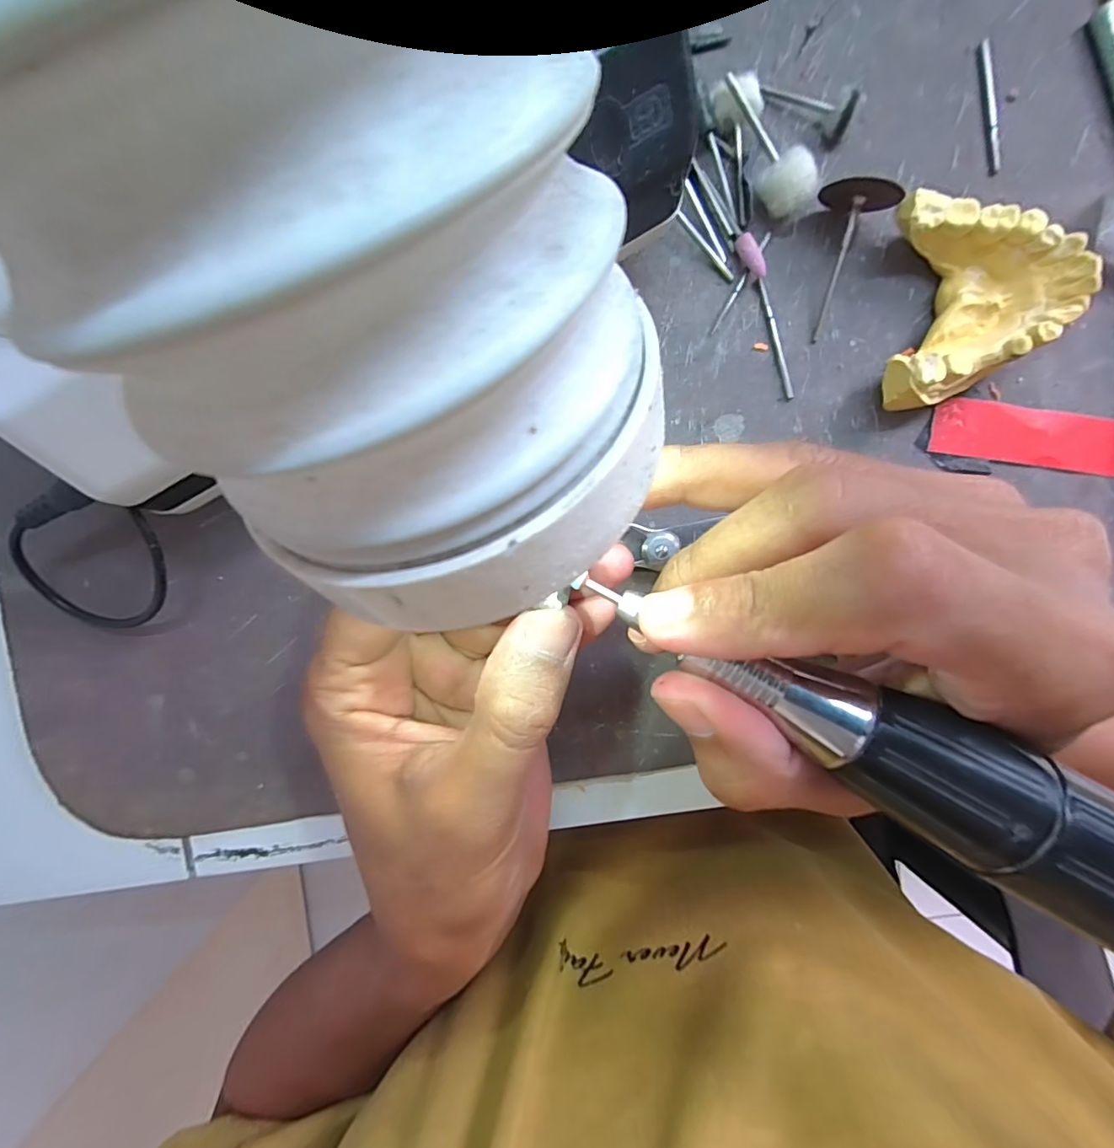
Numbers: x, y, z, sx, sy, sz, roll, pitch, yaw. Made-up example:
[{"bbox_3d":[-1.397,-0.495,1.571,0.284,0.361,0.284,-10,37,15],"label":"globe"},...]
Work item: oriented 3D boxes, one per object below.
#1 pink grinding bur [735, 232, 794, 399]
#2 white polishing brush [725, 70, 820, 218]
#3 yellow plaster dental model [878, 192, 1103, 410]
[{"bbox_3d":[0.077,-0.092,0.179,0.007,0.008,0.057,-23,94,1],"label":"pink grinding bur"},{"bbox_3d":[0.071,-0.144,0.171,0.015,0.016,0.044,-28,94,1],"label":"white polishing brush"},{"bbox_3d":[0.140,-0.090,0.169,0.052,0.027,0.064,1,94,-1],"label":"yellow plaster dental model"}]

